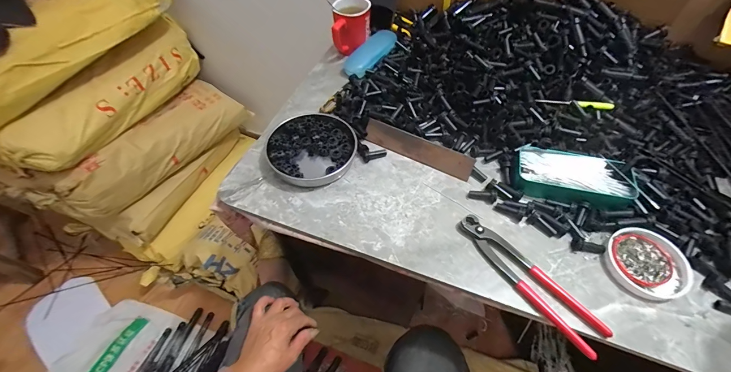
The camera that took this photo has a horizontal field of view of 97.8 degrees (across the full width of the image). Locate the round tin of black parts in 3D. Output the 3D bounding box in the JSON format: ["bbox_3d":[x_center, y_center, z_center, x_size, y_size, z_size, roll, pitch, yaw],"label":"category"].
[{"bbox_3d":[-0.086,-0.062,0.504,0.132,0.028,0.136,-1,55,1],"label":"round tin of black parts"}]

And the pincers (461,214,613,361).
[{"bbox_3d":[0.197,0.110,0.389,0.043,0.014,0.195,-34,61,-21],"label":"pincers"}]

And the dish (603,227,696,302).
[{"bbox_3d":[0.347,0.095,0.391,0.089,0.018,0.080,35,62,23],"label":"dish"}]

